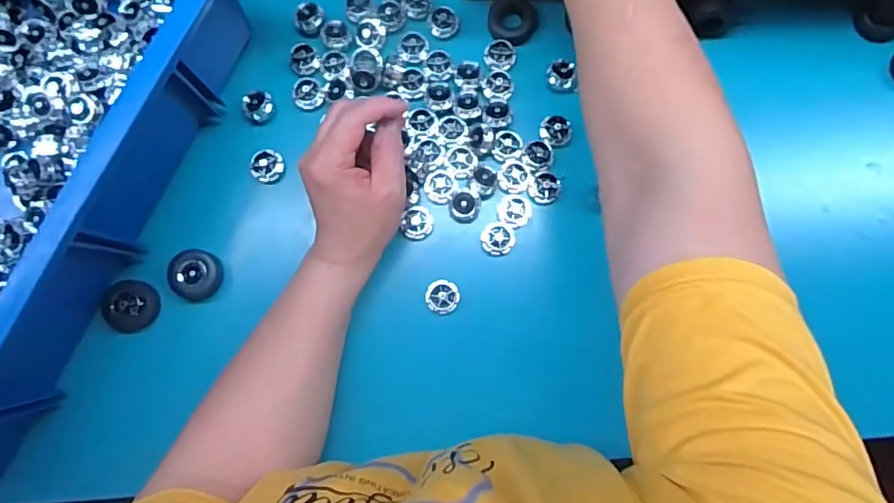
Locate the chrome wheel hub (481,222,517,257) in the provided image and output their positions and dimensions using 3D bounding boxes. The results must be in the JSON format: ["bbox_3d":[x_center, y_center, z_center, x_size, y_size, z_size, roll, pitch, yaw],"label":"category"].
[{"bbox_3d":[0.041,-0.010,0.440,0.027,0.012,0.026,0,86,-1],"label":"chrome wheel hub"}]

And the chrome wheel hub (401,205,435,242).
[{"bbox_3d":[-0.022,-0.022,0.443,0.024,0.007,0.027,0,86,-1],"label":"chrome wheel hub"}]

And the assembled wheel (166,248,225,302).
[{"bbox_3d":[-0.195,0.018,0.437,0.035,0.016,0.040,-10,86,-2],"label":"assembled wheel"}]

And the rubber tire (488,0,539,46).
[{"bbox_3d":[0.054,-0.189,0.456,0.039,0.008,0.040,0,86,-1],"label":"rubber tire"}]

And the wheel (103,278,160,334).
[{"bbox_3d":[-0.242,0.042,0.429,0.039,0.011,0.039,0,86,-1],"label":"wheel"}]

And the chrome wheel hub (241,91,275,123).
[{"bbox_3d":[-0.150,-0.115,0.447,0.024,0.008,0.023,0,86,-1],"label":"chrome wheel hub"}]

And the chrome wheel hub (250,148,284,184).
[{"bbox_3d":[-0.143,-0.068,0.448,0.025,0.005,0.026,0,86,-1],"label":"chrome wheel hub"}]

